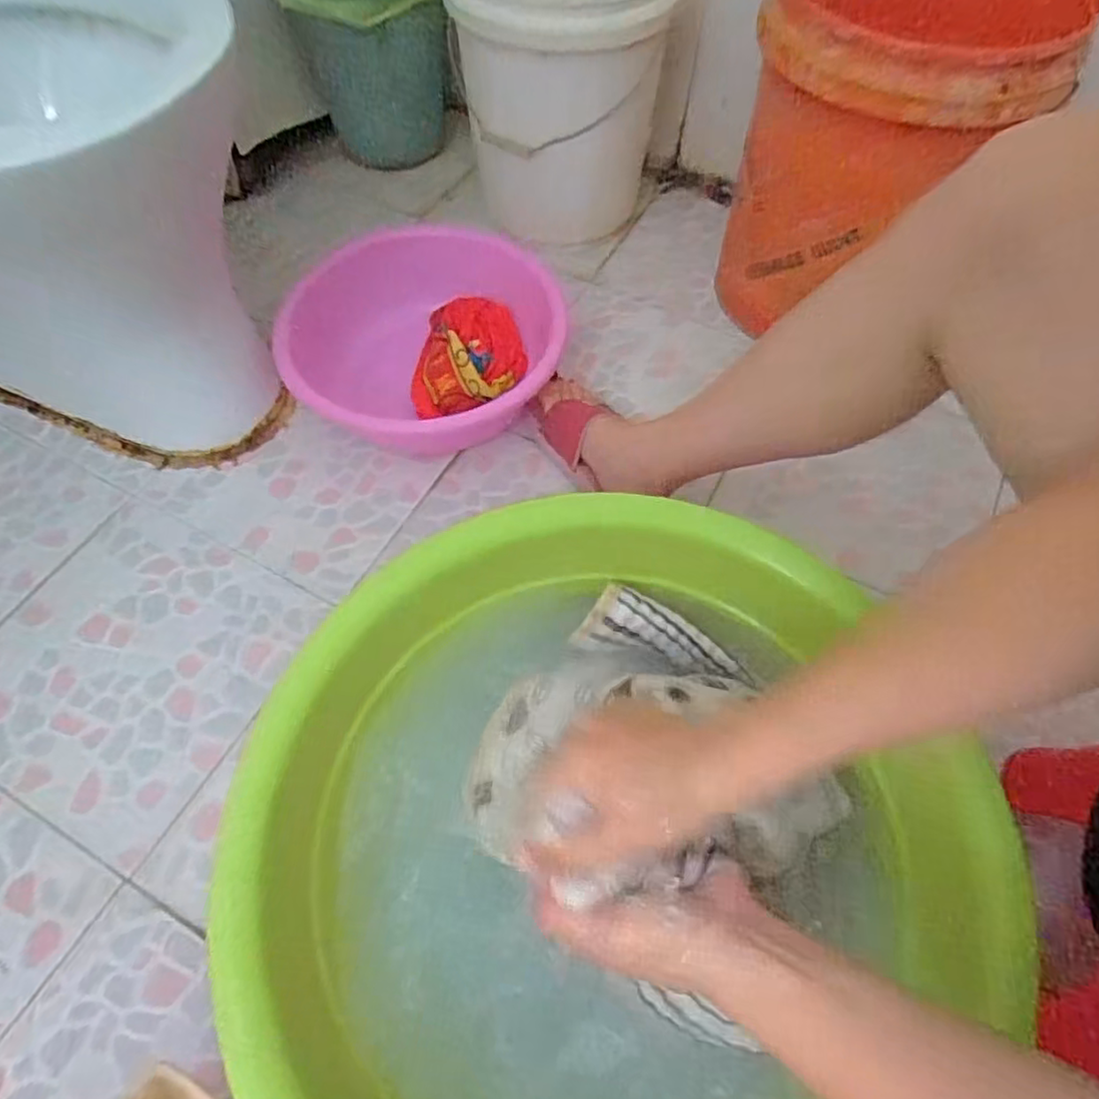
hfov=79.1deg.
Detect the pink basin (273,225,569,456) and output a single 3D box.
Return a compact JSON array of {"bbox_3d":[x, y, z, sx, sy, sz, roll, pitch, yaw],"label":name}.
[{"bbox_3d":[-0.153,-0.261,0.843,0.319,0.108,0.349,-2,60,-2],"label":"pink basin"}]

